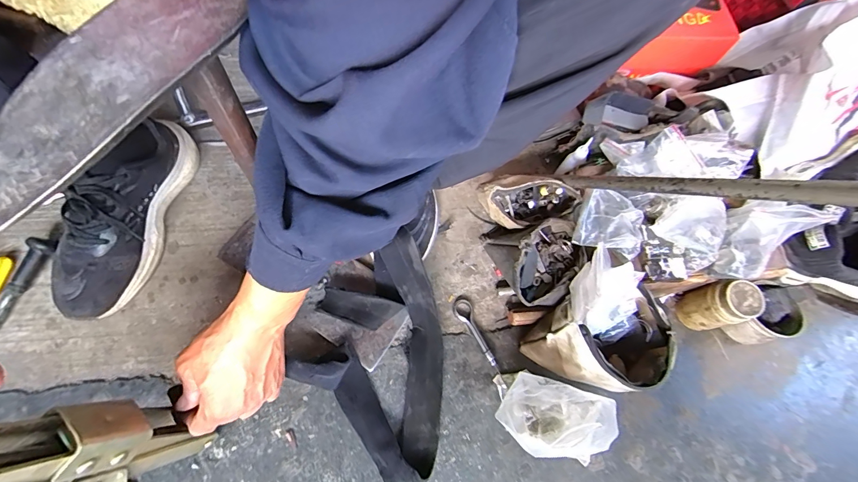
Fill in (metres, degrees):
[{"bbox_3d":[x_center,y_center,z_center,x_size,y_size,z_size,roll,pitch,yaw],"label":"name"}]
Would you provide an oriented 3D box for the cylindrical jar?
[{"bbox_3d":[0.361,0.081,0.480,0.043,0.086,0.050,-16,72,-12],"label":"cylindrical jar"}]

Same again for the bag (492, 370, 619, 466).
[{"bbox_3d":[0.124,0.188,0.411,0.103,0.094,0.079,24,68,6],"label":"bag"}]

